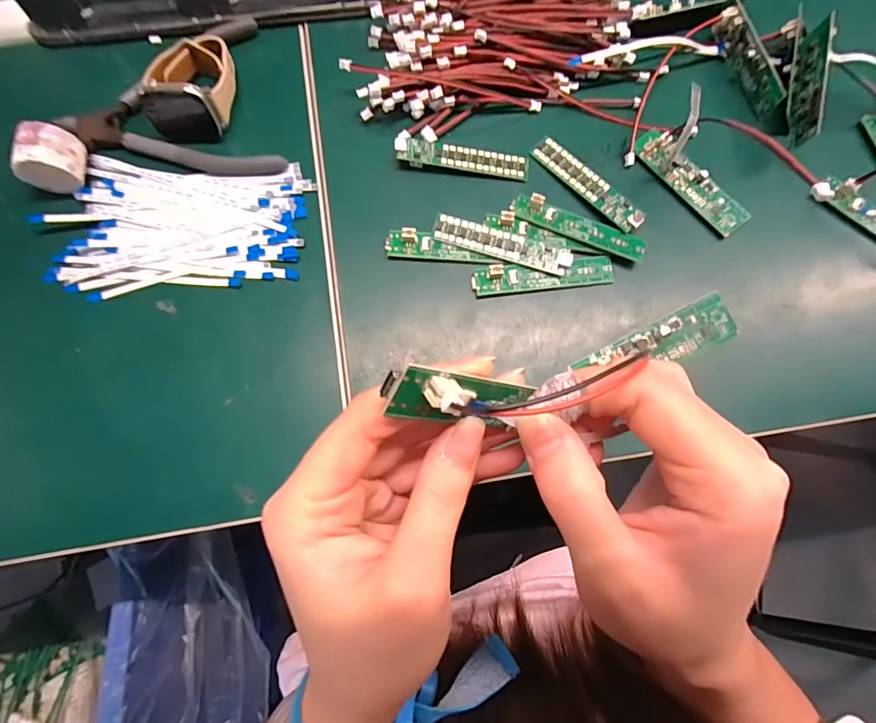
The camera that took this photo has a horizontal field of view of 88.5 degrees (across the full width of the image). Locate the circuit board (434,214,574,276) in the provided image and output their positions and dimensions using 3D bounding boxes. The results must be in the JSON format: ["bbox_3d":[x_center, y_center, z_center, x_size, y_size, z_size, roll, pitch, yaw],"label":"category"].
[{"bbox_3d":[0.039,-0.071,0.272,0.083,0.009,0.017,19,79,3],"label":"circuit board"}]

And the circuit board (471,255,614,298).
[{"bbox_3d":[0.063,-0.052,0.271,0.084,0.005,0.018,-6,79,-2],"label":"circuit board"}]

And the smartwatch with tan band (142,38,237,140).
[{"bbox_3d":[-0.158,-0.179,0.284,0.048,0.029,0.067,0,79,-1],"label":"smartwatch with tan band"}]

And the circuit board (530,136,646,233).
[{"bbox_3d":[0.094,-0.112,0.282,0.016,0.004,0.085,-43,75,-1],"label":"circuit board"}]

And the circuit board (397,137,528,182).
[{"bbox_3d":[0.018,-0.131,0.288,0.081,0.009,0.019,9,79,1],"label":"circuit board"}]

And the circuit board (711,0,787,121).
[{"bbox_3d":[0.205,-0.201,0.300,0.010,0.023,0.079,-14,79,-4],"label":"circuit board"}]

